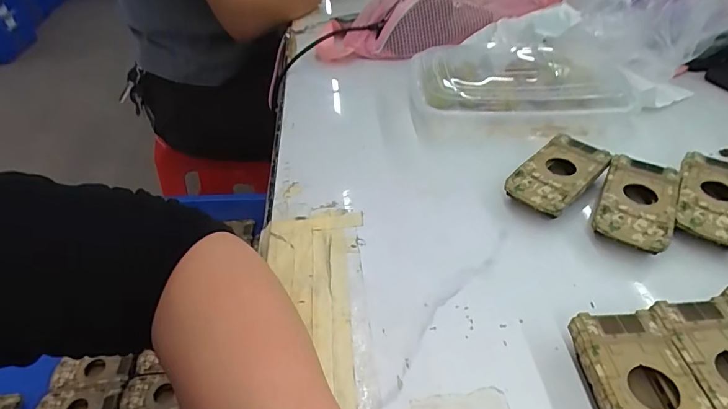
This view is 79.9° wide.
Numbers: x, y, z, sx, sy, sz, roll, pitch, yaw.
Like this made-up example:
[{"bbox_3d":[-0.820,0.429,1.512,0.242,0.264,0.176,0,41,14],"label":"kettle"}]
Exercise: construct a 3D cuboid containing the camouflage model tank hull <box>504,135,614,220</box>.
[{"bbox_3d":[0.163,-0.021,0.370,0.093,0.029,0.049,-33,51,-29],"label":"camouflage model tank hull"}]

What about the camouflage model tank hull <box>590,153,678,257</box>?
[{"bbox_3d":[0.213,0.003,0.344,0.050,0.028,0.092,21,47,24],"label":"camouflage model tank hull"}]

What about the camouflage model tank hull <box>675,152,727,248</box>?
[{"bbox_3d":[0.274,-0.001,0.344,0.050,0.026,0.091,22,48,24],"label":"camouflage model tank hull"}]

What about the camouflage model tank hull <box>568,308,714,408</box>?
[{"bbox_3d":[0.150,0.107,0.232,0.052,0.025,0.095,-3,42,0],"label":"camouflage model tank hull"}]

